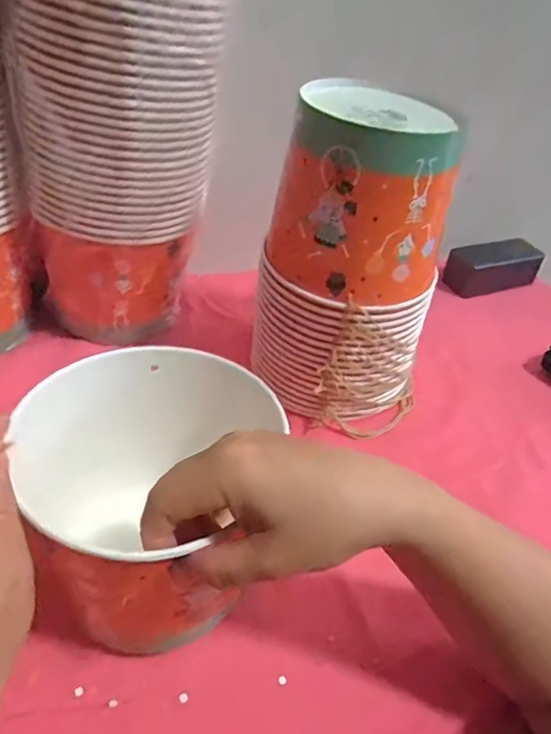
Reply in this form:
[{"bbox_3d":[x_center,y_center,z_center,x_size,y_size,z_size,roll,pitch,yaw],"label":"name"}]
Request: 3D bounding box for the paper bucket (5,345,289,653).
[{"bbox_3d":[-0.094,0.078,0.369,0.159,0.124,0.157,11,41,5],"label":"paper bucket"}]

